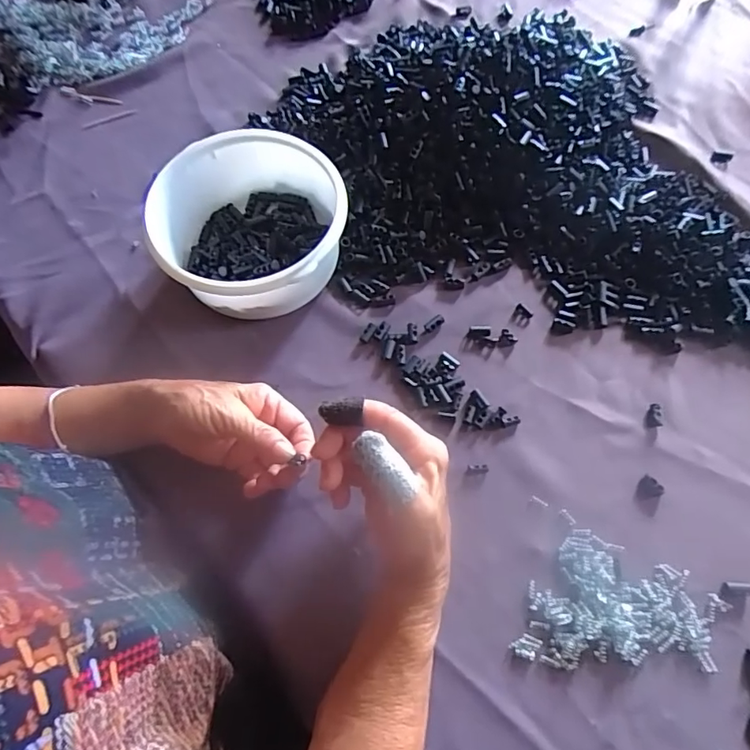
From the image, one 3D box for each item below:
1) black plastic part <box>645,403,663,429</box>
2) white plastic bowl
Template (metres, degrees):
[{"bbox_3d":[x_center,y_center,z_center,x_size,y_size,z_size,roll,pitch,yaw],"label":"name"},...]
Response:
[{"bbox_3d":[0.233,0.034,0.419,0.012,0.005,0.021,13,69,8],"label":"black plastic part"},{"bbox_3d":[-0.105,-0.127,0.448,0.151,0.073,0.157,-1,68,2],"label":"white plastic bowl"}]

